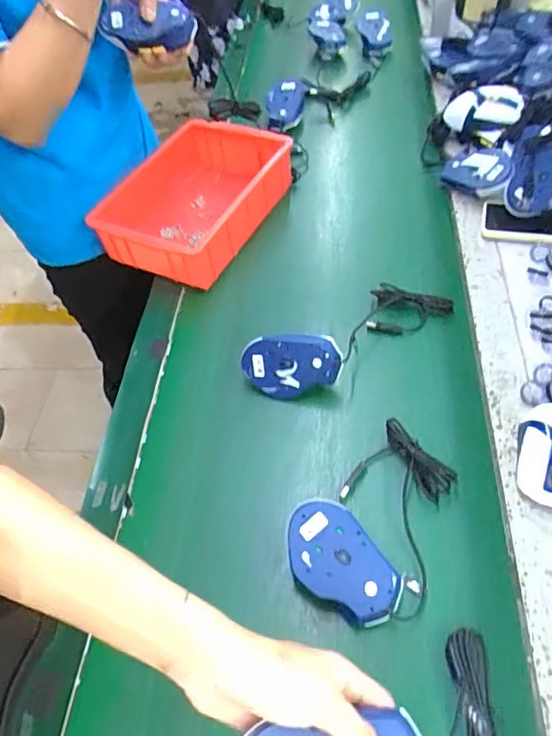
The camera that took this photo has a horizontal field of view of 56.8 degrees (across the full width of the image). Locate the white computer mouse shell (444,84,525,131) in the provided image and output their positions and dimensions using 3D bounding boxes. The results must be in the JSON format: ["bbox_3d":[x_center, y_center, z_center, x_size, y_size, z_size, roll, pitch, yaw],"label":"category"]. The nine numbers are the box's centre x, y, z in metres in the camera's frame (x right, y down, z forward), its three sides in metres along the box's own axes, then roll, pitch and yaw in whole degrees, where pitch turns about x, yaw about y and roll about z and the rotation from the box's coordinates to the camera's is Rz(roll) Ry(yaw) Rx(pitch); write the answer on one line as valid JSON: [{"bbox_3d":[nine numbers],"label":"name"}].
[{"bbox_3d":[0.340,-0.431,0.851,0.125,0.062,0.049,16,54,43],"label":"white computer mouse shell"}]

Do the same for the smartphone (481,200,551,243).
[{"bbox_3d":[0.382,-0.209,0.734,0.161,0.012,0.065,10,73,17],"label":"smartphone"}]

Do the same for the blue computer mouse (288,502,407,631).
[{"bbox_3d":[0.059,0.187,0.484,0.074,0.045,0.118,-32,59,-17],"label":"blue computer mouse"}]

